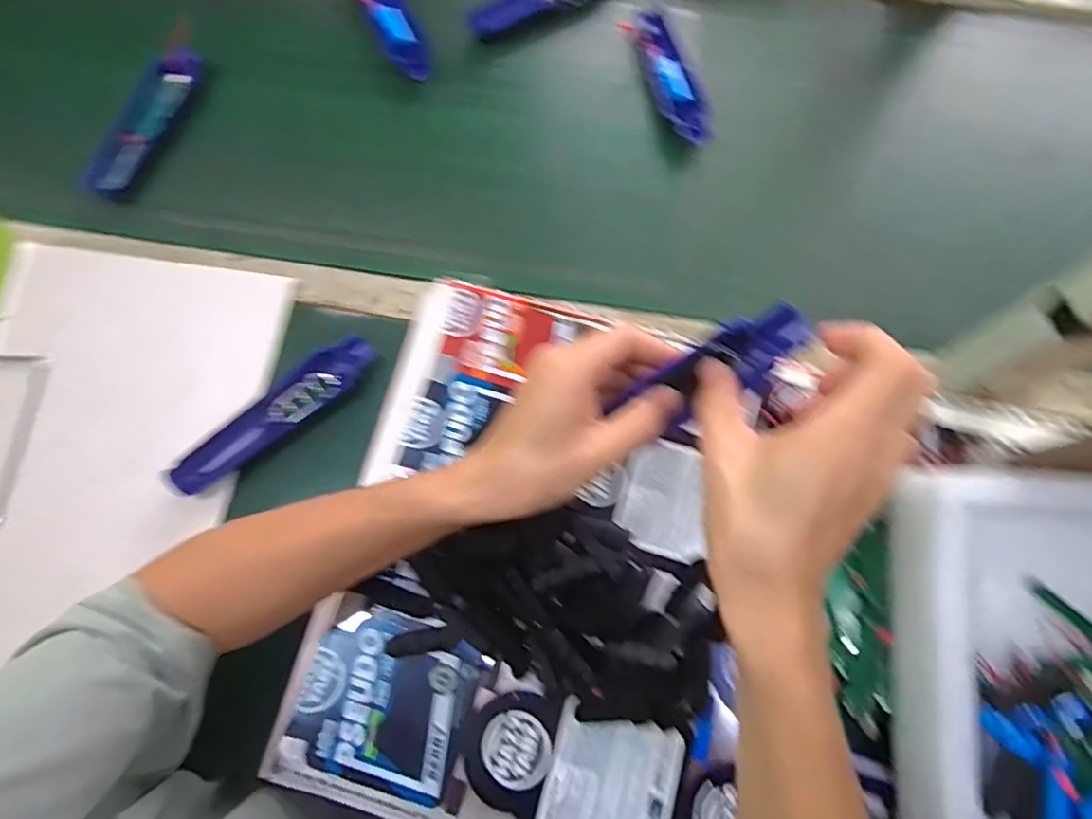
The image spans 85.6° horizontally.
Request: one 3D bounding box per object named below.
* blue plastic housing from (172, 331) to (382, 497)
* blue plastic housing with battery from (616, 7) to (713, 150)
[{"bbox_3d":[-0.210,0.002,0.461,0.172,0.017,0.035,-38,77,-12],"label":"blue plastic housing"},{"bbox_3d":[0.117,-0.323,0.566,0.040,0.020,0.164,-15,73,-6],"label":"blue plastic housing with battery"}]

